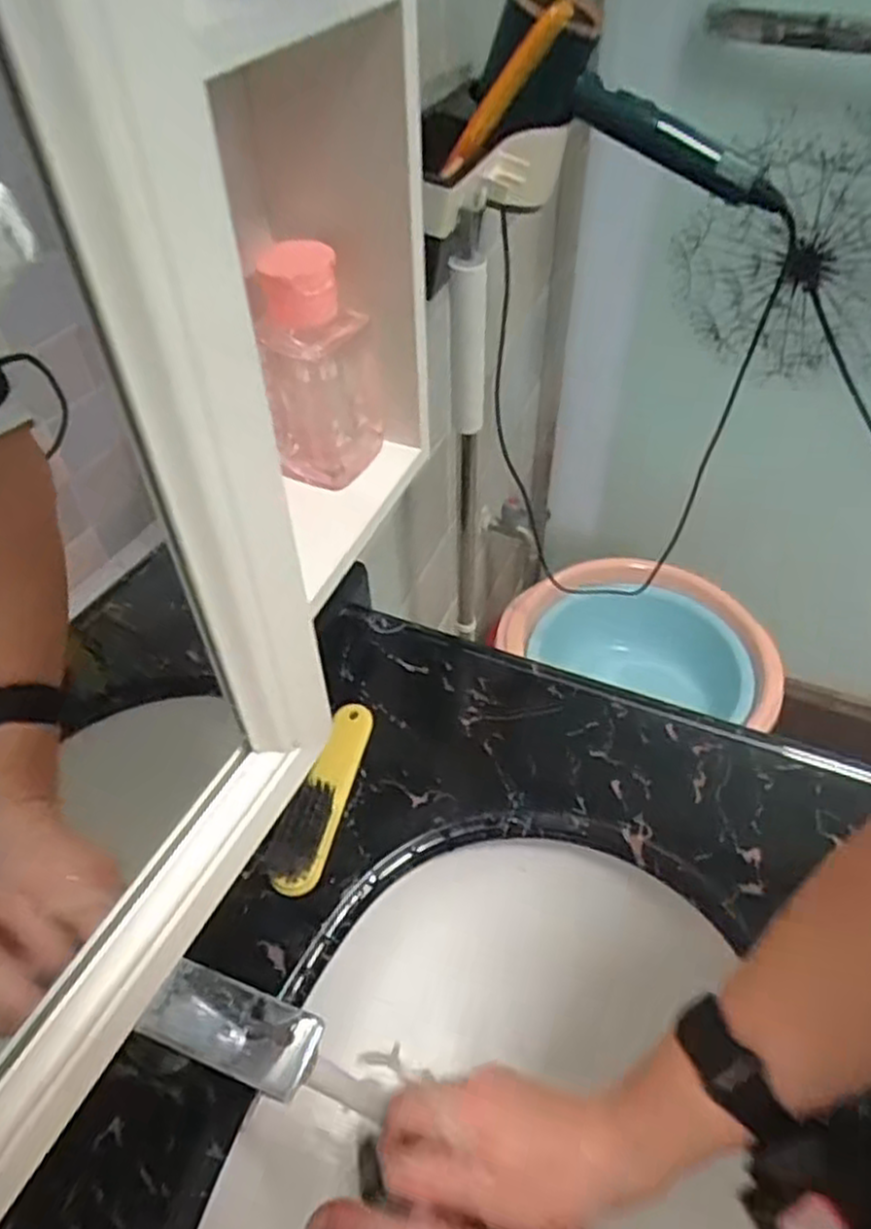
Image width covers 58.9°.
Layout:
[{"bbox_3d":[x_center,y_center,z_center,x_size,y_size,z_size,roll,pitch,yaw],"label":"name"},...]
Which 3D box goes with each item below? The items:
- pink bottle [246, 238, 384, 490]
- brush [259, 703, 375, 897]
[{"bbox_3d":[-0.071,-0.155,0.474,0.051,0.142,0.065,18,52,16],"label":"pink bottle"},{"bbox_3d":[-0.086,0.139,0.617,0.042,0.029,0.168,12,50,11],"label":"brush"}]

